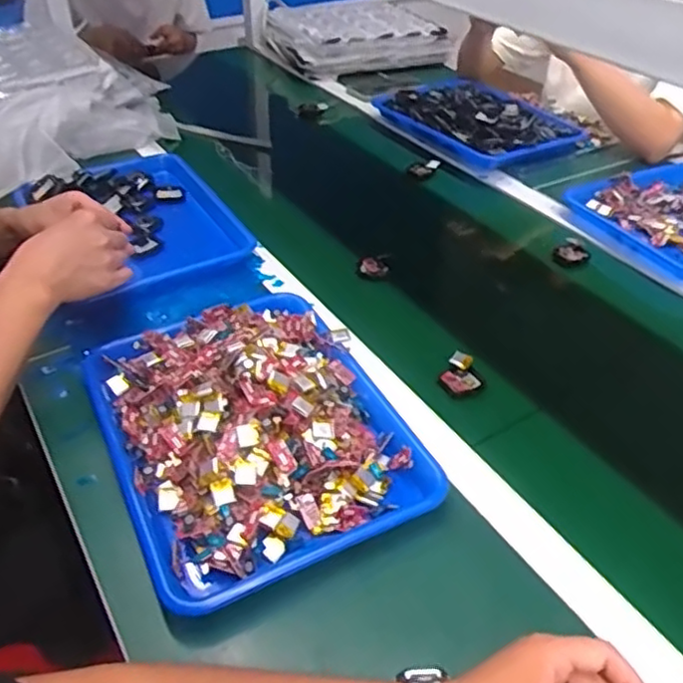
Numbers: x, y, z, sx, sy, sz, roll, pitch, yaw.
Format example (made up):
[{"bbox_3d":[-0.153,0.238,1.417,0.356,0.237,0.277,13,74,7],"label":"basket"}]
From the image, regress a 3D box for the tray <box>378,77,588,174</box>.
[{"bbox_3d":[0.229,-0.381,1.124,0.229,0.040,0.303,-19,44,-22],"label":"tray"}]

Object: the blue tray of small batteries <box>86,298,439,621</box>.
[{"bbox_3d":[-0.085,0.069,0.621,0.254,0.053,0.326,-18,44,-21],"label":"blue tray of small batteries"}]

